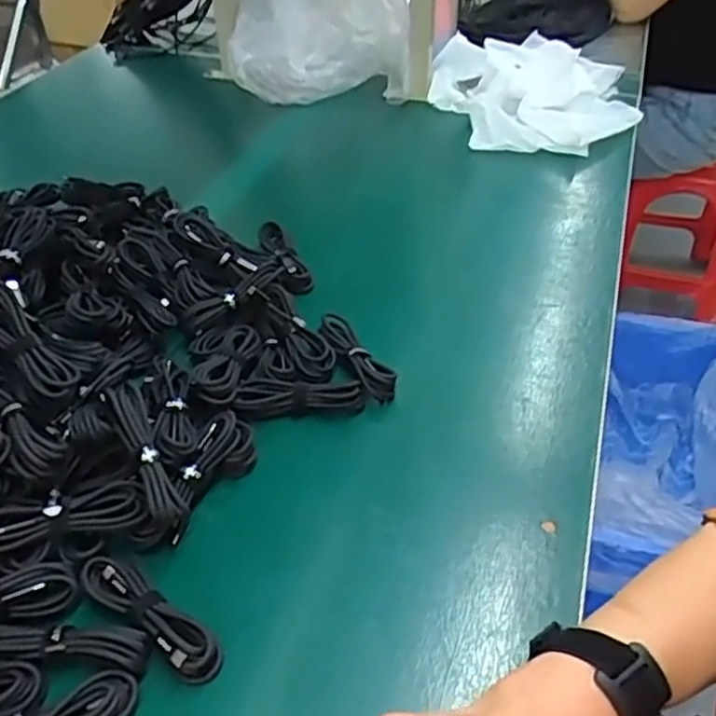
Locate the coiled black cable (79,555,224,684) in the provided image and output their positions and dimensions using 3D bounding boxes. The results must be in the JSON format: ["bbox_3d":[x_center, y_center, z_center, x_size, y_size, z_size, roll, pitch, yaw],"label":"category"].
[{"bbox_3d":[-0.133,0.165,0.450,0.111,0.023,0.032,26,49,29],"label":"coiled black cable"}]

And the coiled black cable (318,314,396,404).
[{"bbox_3d":[-0.001,0.000,0.626,0.027,0.025,0.106,-21,44,-20],"label":"coiled black cable"}]

